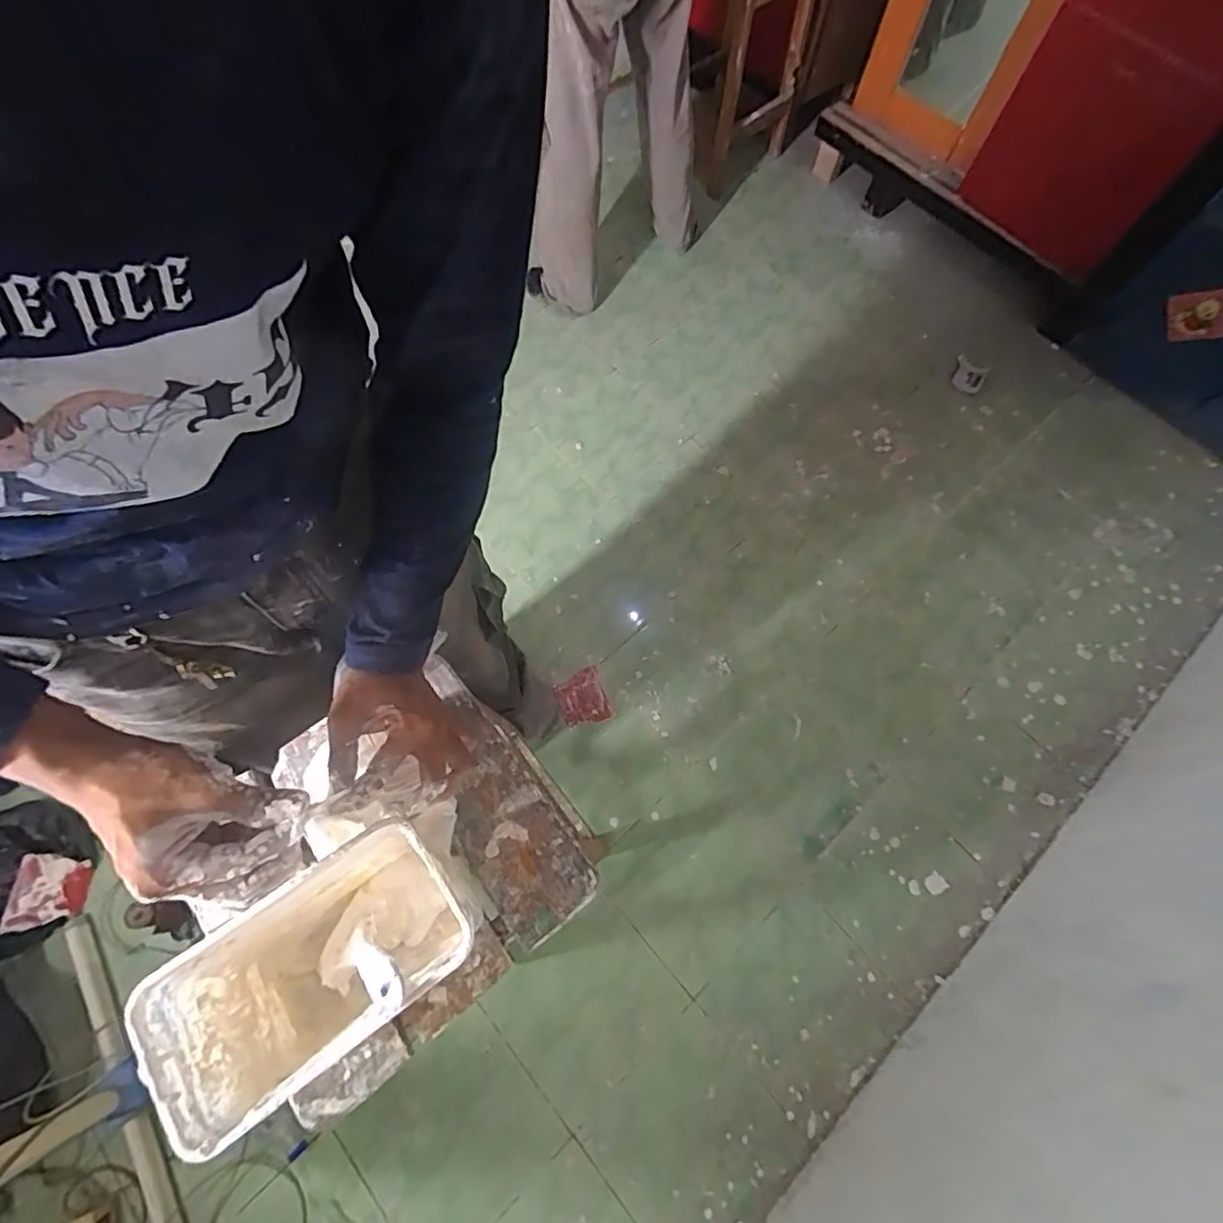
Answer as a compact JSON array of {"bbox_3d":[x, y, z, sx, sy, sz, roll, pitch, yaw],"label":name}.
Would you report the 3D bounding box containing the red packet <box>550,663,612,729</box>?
[{"bbox_3d":[-0.067,0.191,1.280,0.104,0.014,0.117,-20,71,-9],"label":"red packet"}]

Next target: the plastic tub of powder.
[{"bbox_3d":[-0.200,0.256,0.439,0.192,0.145,0.109,-34,74,-13],"label":"plastic tub of powder"}]

